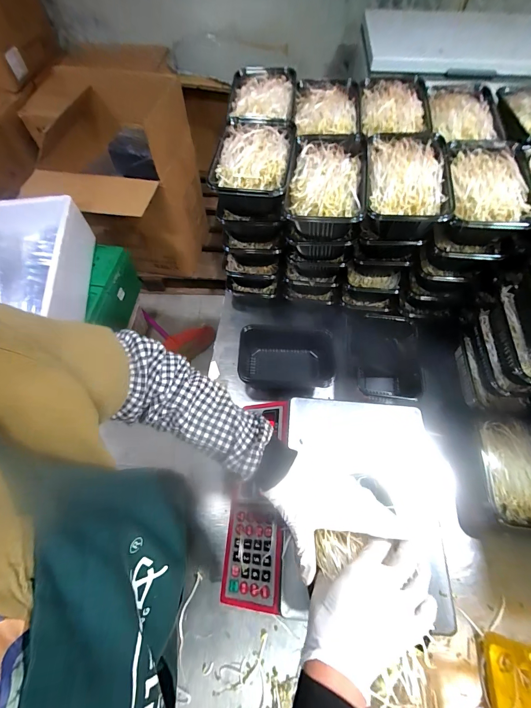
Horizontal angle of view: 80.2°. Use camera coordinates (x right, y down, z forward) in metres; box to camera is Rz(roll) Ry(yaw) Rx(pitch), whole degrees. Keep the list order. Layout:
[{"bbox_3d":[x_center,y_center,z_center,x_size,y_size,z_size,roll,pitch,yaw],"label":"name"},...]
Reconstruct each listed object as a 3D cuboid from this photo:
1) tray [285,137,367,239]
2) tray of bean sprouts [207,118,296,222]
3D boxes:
[{"bbox_3d":[0.096,-0.259,0.505,0.118,0.072,0.180,8,62,4],"label":"tray"},{"bbox_3d":[-0.020,-0.300,0.520,0.121,0.074,0.185,8,62,4],"label":"tray of bean sprouts"}]

